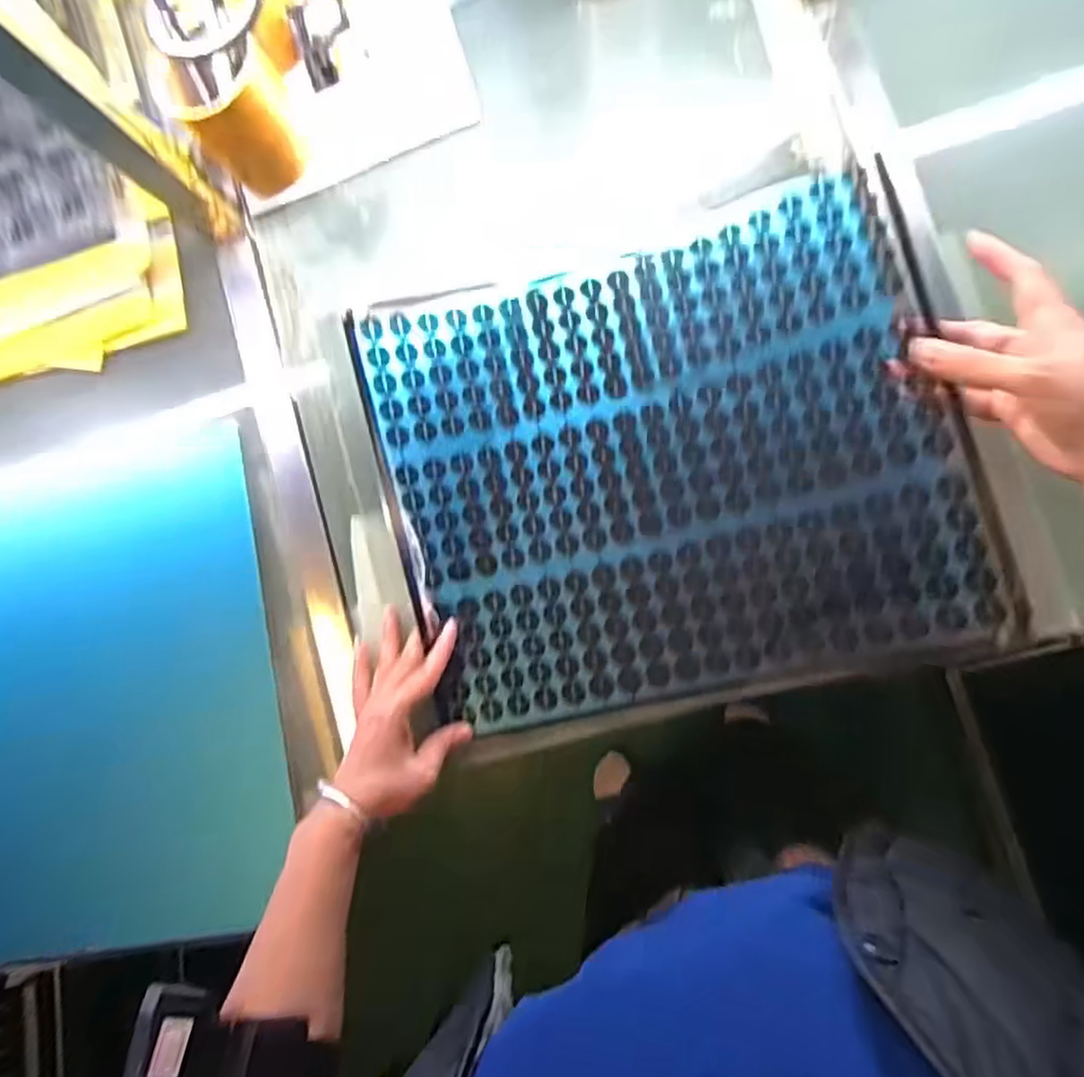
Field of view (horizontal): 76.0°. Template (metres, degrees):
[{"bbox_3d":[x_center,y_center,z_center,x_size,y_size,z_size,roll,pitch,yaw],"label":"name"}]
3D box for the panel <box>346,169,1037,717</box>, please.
[{"bbox_3d":[0.082,-0.051,0.499,0.380,0.058,0.328,-12,85,8],"label":"panel"}]

